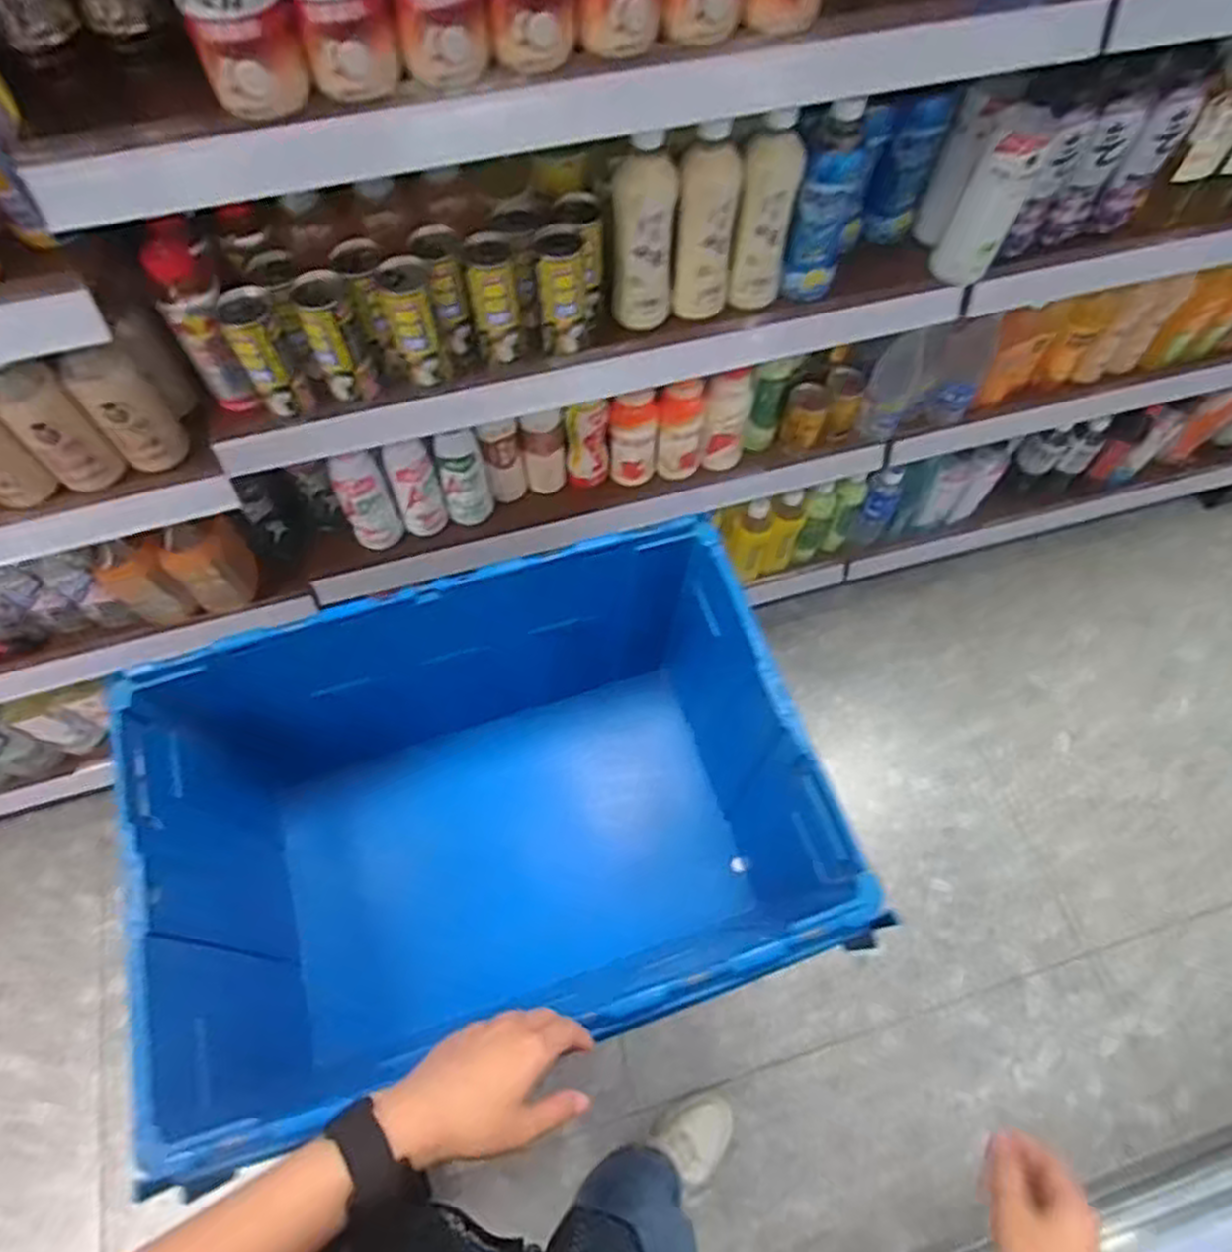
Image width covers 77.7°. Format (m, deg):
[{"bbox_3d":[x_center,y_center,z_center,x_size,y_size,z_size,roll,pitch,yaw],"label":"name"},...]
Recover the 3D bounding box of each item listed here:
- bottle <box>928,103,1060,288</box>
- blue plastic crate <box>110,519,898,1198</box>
[{"bbox_3d":[0.415,-0.471,0.852,0.068,0.175,0.071,26,67,11],"label":"bottle"},{"bbox_3d":[-0.124,0.206,0.807,0.585,0.327,0.403,-17,66,-9],"label":"blue plastic crate"}]

